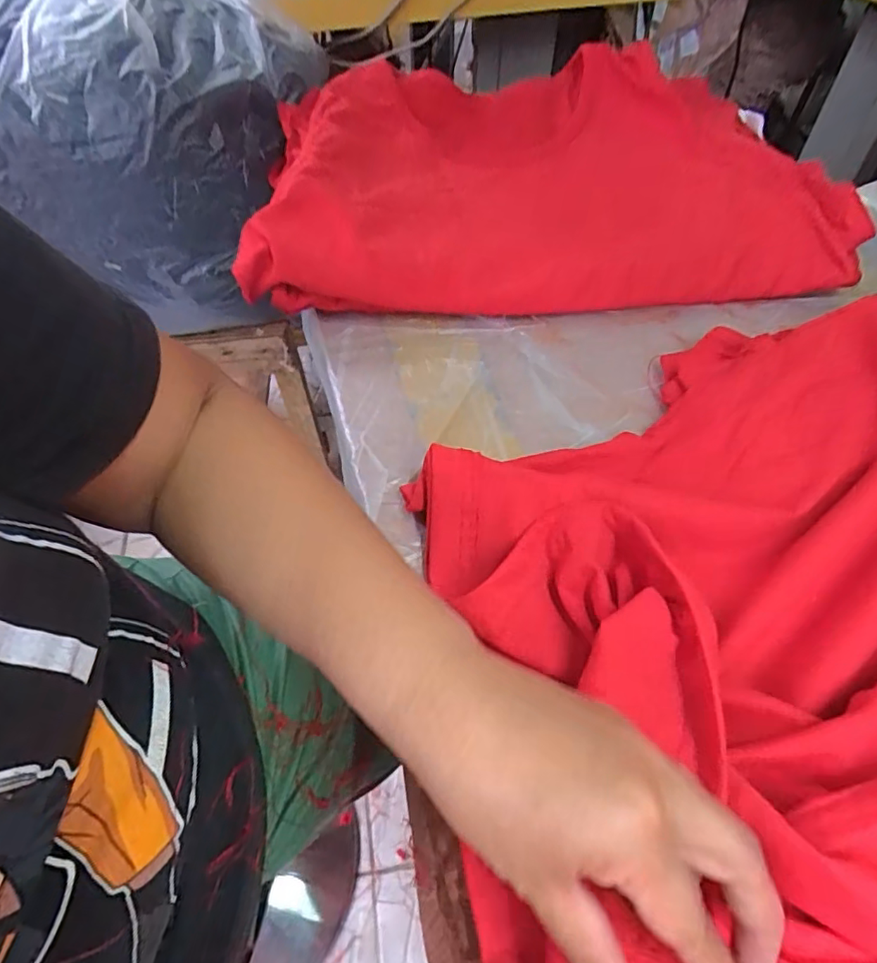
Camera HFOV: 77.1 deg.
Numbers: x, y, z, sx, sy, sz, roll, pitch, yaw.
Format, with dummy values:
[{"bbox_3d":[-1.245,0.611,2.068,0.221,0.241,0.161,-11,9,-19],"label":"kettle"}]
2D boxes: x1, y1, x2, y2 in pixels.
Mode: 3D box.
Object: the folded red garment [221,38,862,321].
[{"bbox_3d":[0.085,-0.298,0.522,0.495,0.067,0.347,-3,55,-2],"label":"folded red garment"}]

